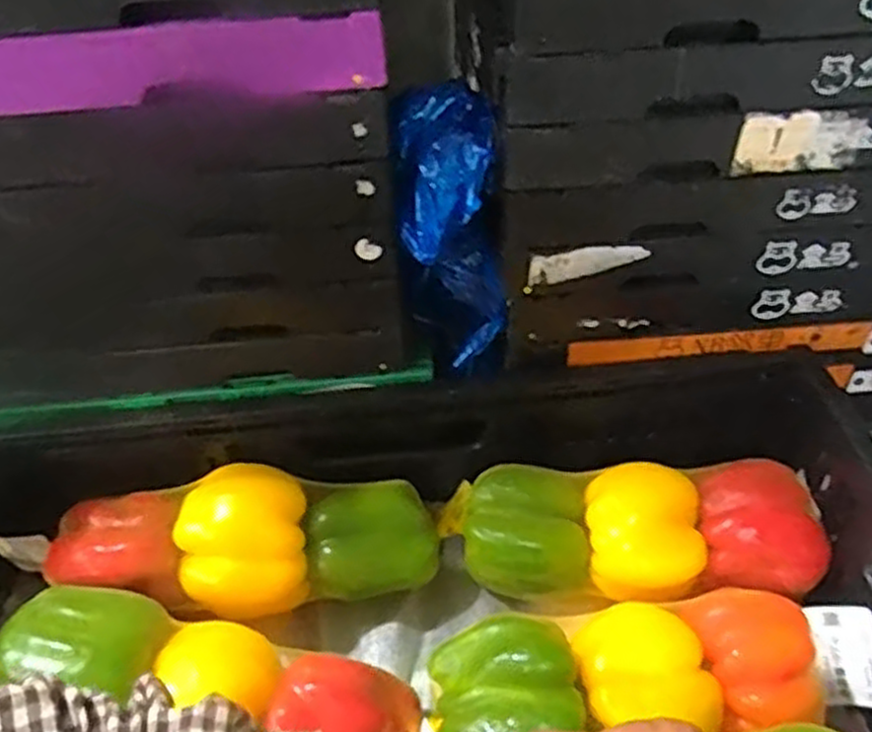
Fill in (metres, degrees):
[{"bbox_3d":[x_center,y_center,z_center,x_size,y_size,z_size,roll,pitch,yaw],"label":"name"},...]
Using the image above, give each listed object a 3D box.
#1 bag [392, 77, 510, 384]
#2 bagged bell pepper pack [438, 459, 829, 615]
[{"bbox_3d":[0.011,-0.079,0.497,0.067,0.204,0.064,-5,42,-1],"label":"bag"},{"bbox_3d":[0.130,0.113,0.529,0.251,0.066,0.084,0,42,6],"label":"bagged bell pepper pack"}]

